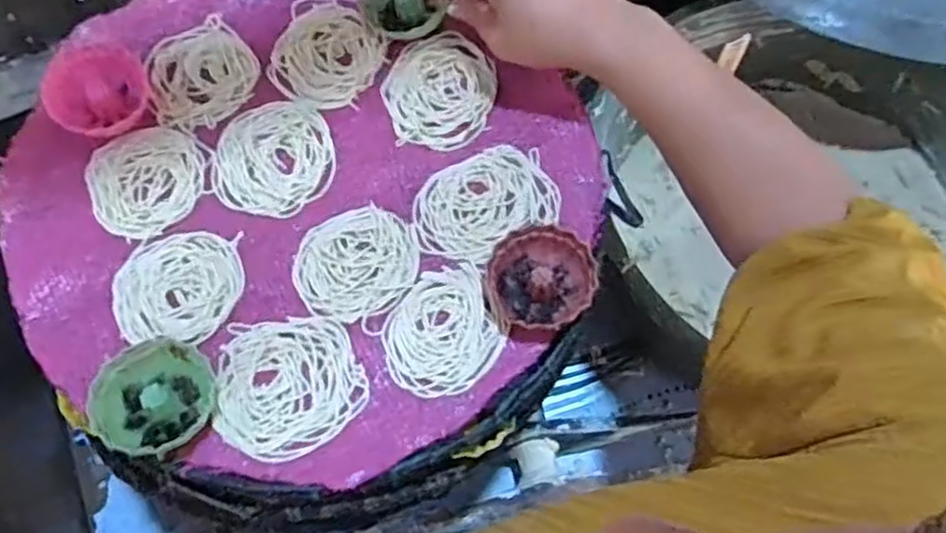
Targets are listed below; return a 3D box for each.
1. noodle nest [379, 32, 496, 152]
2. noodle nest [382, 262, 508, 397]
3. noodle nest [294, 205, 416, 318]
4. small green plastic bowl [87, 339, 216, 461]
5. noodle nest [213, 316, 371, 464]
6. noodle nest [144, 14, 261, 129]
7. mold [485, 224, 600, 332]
[{"bbox_3d":[-0.023,-0.118,0.474,0.072,0.007,0.084,12,65,6],"label":"noodle nest"},{"bbox_3d":[-0.018,0.037,0.407,0.064,0.004,0.070,0,65,1],"label":"noodle nest"},{"bbox_3d":[-0.069,-0.002,0.426,0.071,0.004,0.066,-18,66,-8],"label":"noodle nest"},{"bbox_3d":[-0.168,0.068,0.380,0.059,0.026,0.062,0,65,1],"label":"small green plastic bowl"},{"bbox_3d":[-0.103,0.064,0.398,0.079,0.004,0.079,-26,67,-11],"label":"noodle nest"},{"bbox_3d":[-0.183,-0.130,0.481,0.072,0.006,0.077,-28,68,-12],"label":"noodle nest"},{"bbox_3d":[0.038,0.007,0.407,0.061,0.025,0.058,0,65,1],"label":"mold"}]

